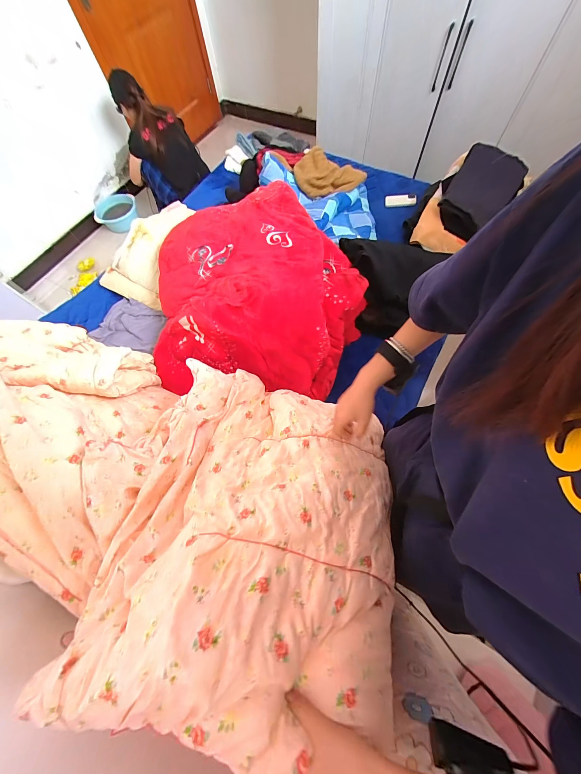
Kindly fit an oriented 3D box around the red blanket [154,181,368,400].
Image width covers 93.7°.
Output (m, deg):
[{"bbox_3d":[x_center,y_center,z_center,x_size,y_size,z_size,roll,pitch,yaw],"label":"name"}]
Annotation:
[{"bbox_3d":[-0.128,-0.357,0.954,0.761,0.230,0.794,-3,70,1],"label":"red blanket"}]

